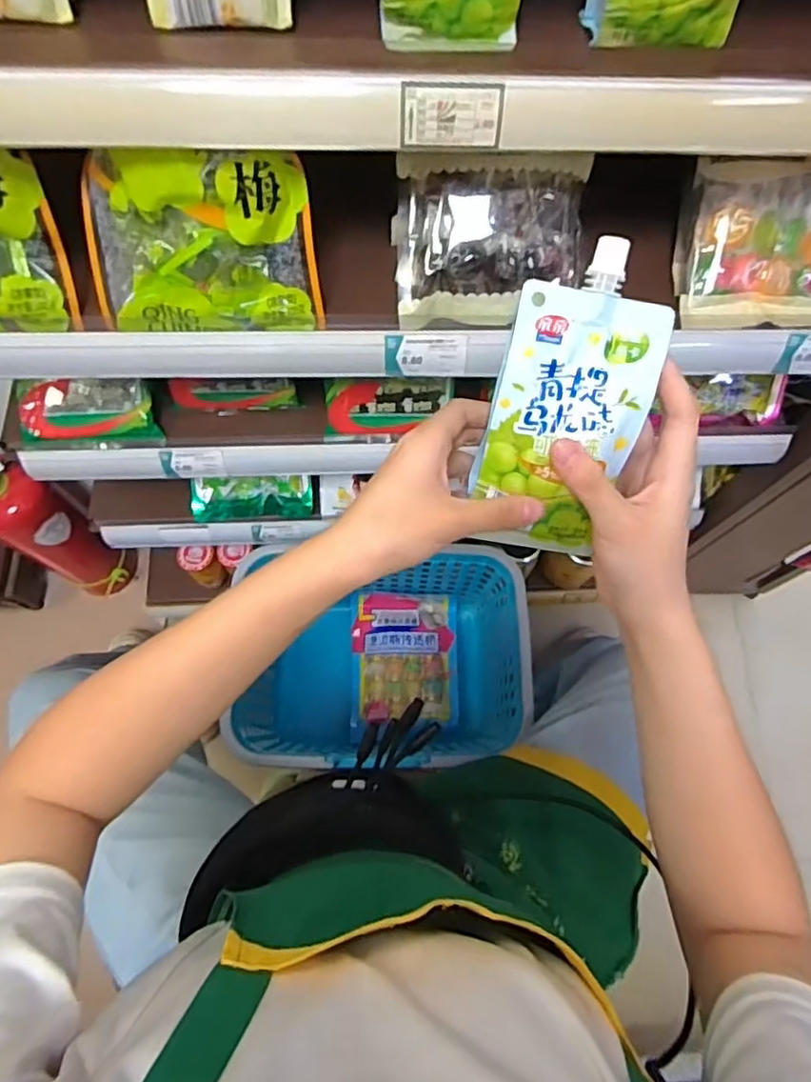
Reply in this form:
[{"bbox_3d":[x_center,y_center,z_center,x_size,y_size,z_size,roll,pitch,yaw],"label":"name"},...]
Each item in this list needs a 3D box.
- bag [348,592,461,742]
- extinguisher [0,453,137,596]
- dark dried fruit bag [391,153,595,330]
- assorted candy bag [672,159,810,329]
[{"bbox_3d":[0.002,0.192,0.983,0.164,0.021,0.219,1,70,-2],"label":"bag"},{"bbox_3d":[-0.596,-0.006,1.060,0.149,0.386,0.108,23,71,6],"label":"extinguisher"},{"bbox_3d":[0.066,-0.233,0.499,0.144,0.121,0.031,-1,26,-1],"label":"dark dried fruit bag"},{"bbox_3d":[0.313,-0.247,0.535,0.157,0.030,0.125,0,105,-1],"label":"assorted candy bag"}]

